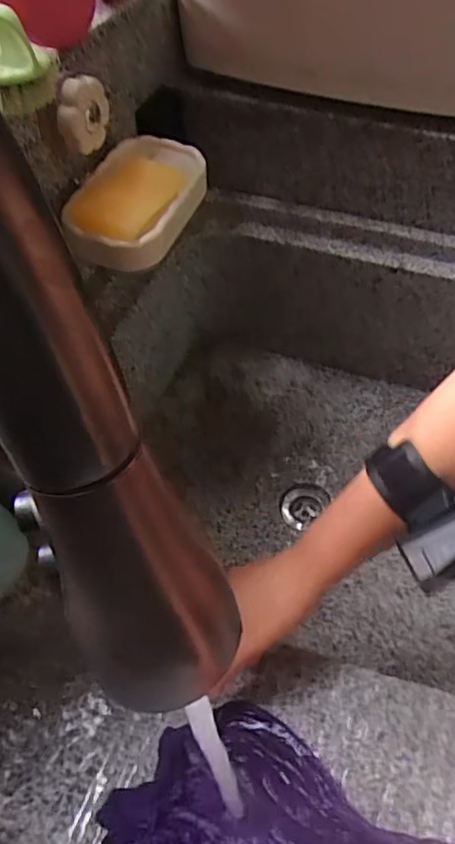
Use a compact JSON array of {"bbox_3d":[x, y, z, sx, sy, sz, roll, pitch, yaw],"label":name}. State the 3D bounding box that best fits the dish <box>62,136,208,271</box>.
[{"bbox_3d":[-0.074,-0.193,0.510,0.093,0.035,0.151,15,54,10],"label":"dish"}]

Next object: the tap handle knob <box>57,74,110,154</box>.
[{"bbox_3d":[-0.115,-0.246,0.466,0.022,0.053,0.050,19,55,13],"label":"tap handle knob"}]

